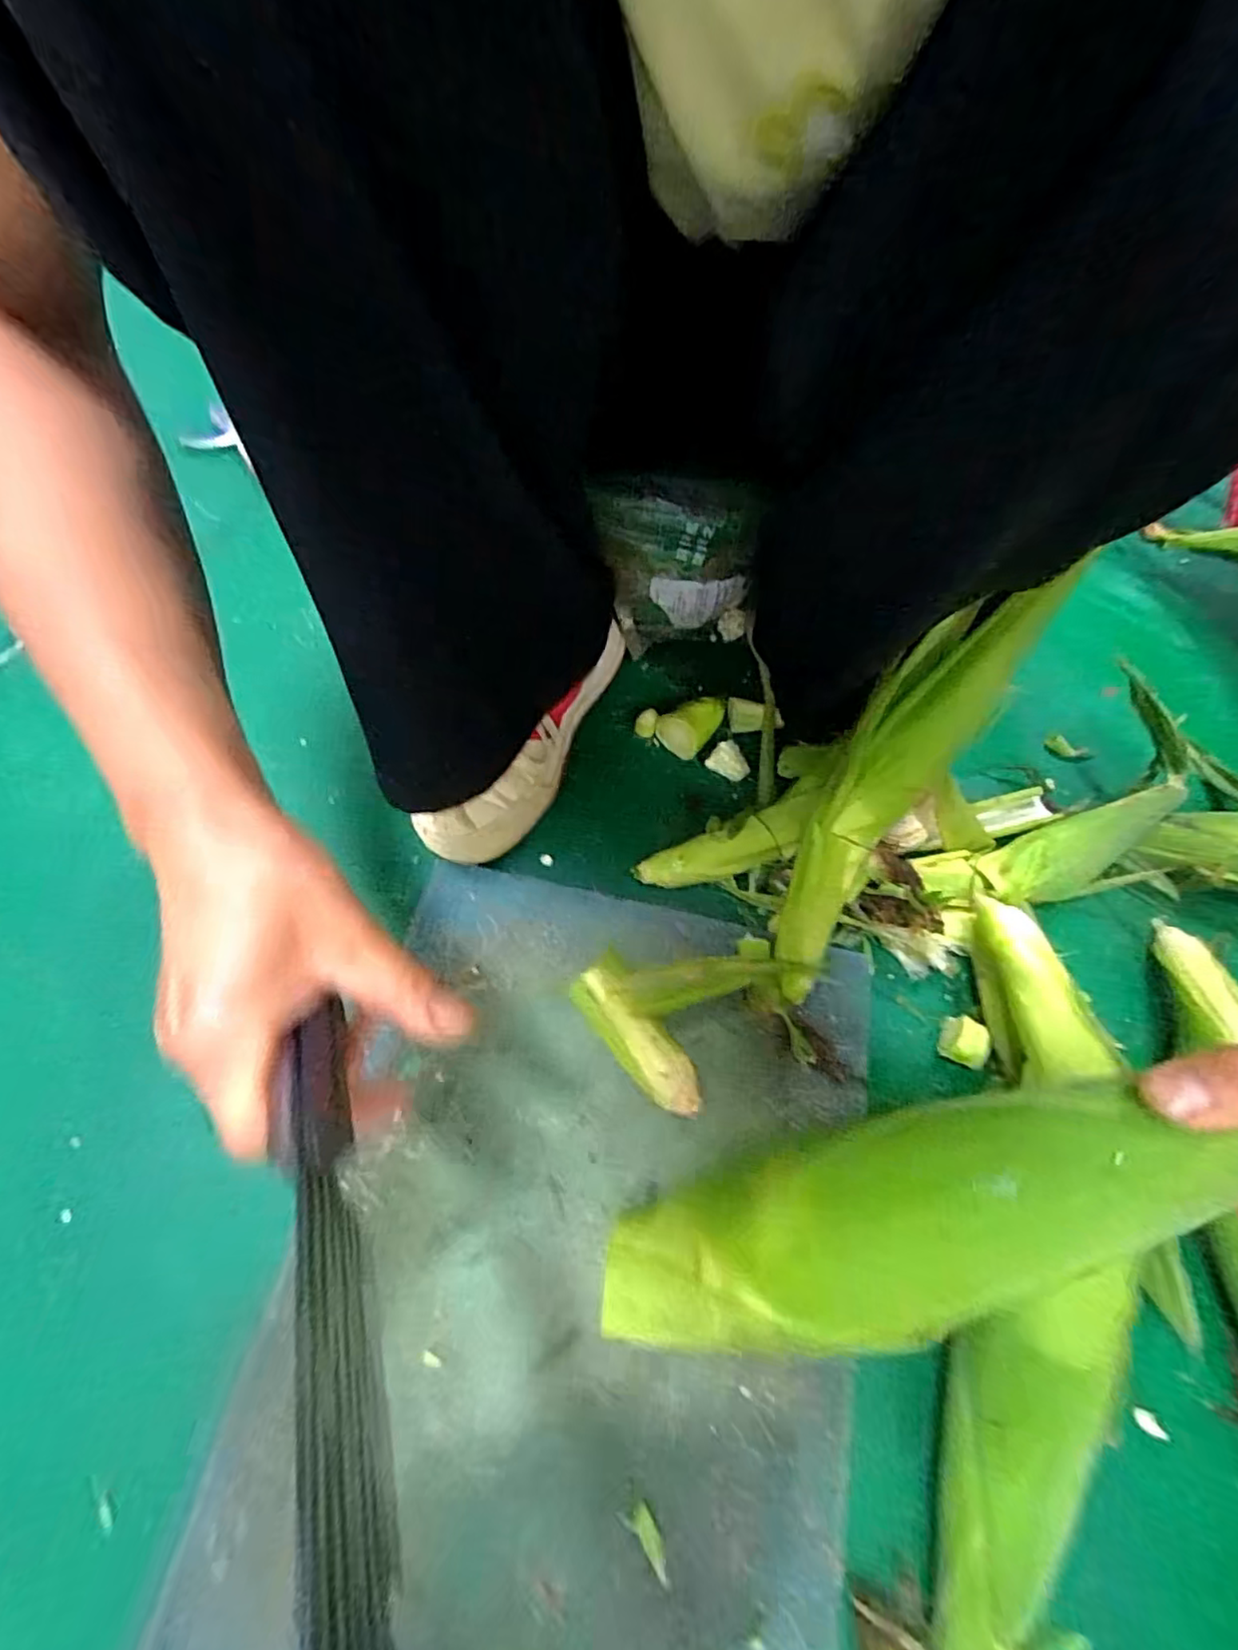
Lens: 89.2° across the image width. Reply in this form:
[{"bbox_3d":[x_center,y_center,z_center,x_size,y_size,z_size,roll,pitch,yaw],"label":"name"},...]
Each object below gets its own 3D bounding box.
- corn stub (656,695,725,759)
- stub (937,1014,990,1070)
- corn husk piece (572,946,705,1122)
[{"bbox_3d":[0.060,-0.084,0.503,0.043,0.035,0.060,38,70,15],"label":"corn stub"},{"bbox_3d":[0.228,0.143,0.412,0.025,0.025,0.028,25,67,10],"label":"stub"},{"bbox_3d":[0.012,0.128,0.379,0.035,0.033,0.102,-37,84,-16],"label":"corn husk piece"}]

